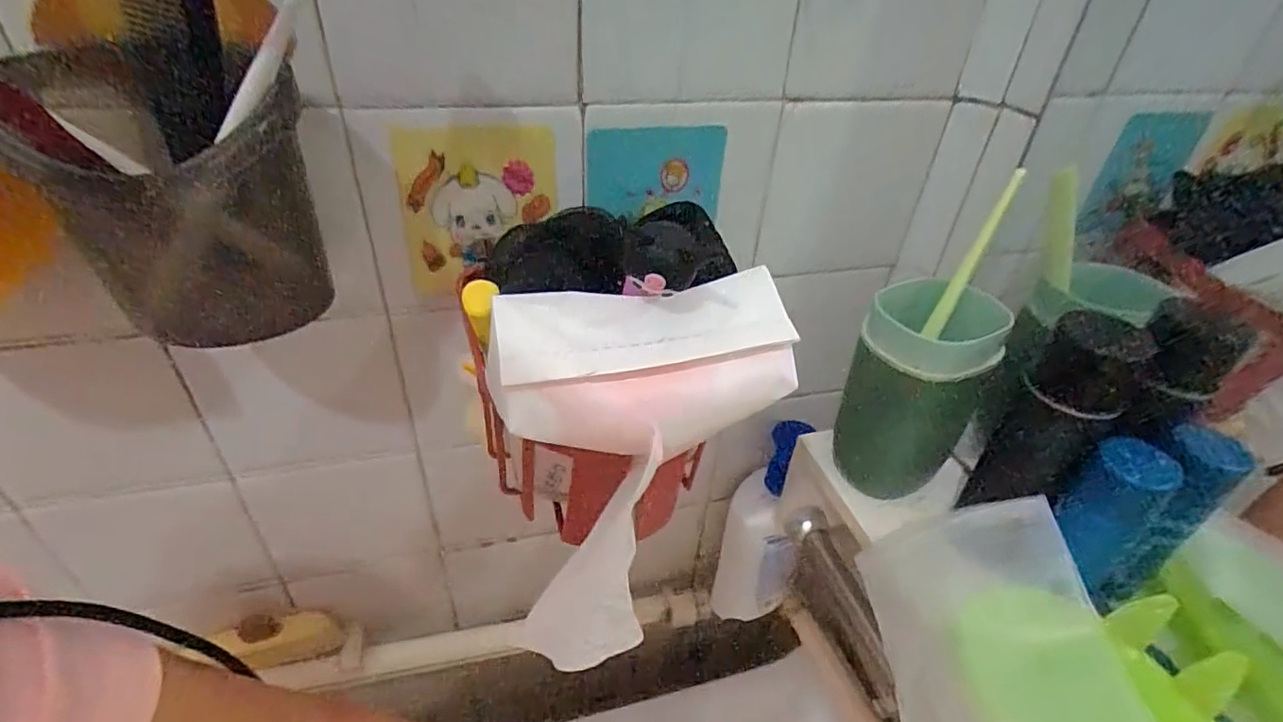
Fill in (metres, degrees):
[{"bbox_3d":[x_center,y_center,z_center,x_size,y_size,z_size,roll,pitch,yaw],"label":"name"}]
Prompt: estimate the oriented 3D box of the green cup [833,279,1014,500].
[{"bbox_3d":[0.150,0.019,0.338,0.065,0.111,0.071,25,42,25],"label":"green cup"}]

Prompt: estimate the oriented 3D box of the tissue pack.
[{"bbox_3d":[-0.001,0.003,0.215,0.101,0.052,0.045,-10,39,-18],"label":"tissue pack"}]

